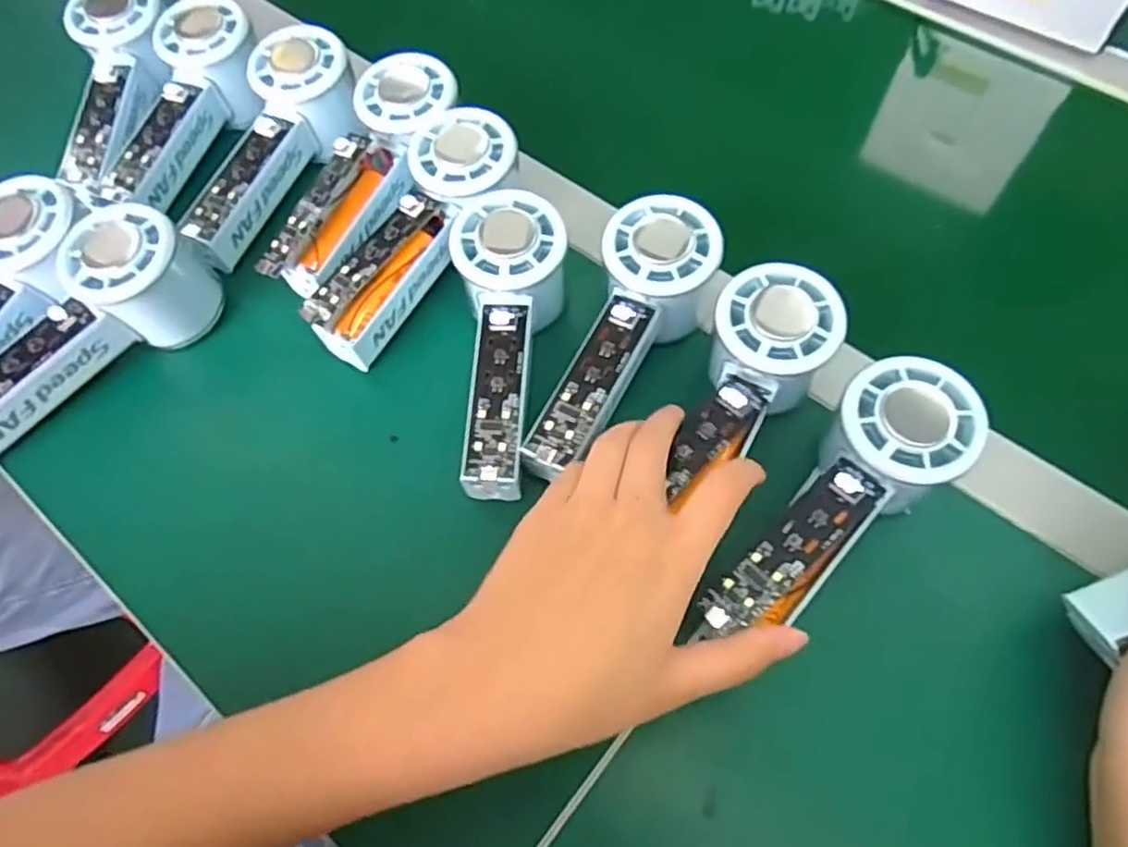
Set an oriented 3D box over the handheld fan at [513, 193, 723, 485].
[{"bbox_3d":[0.028,-0.038,0.360,0.054,0.051,0.152,26,79,13],"label":"handheld fan"}]

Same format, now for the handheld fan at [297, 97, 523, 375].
[{"bbox_3d":[-0.079,-0.103,0.385,0.057,0.038,0.155,29,83,15],"label":"handheld fan"}]

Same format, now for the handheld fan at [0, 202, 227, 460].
[{"bbox_3d":[-0.254,-0.043,0.373,0.055,0.058,0.150,39,82,19],"label":"handheld fan"}]

